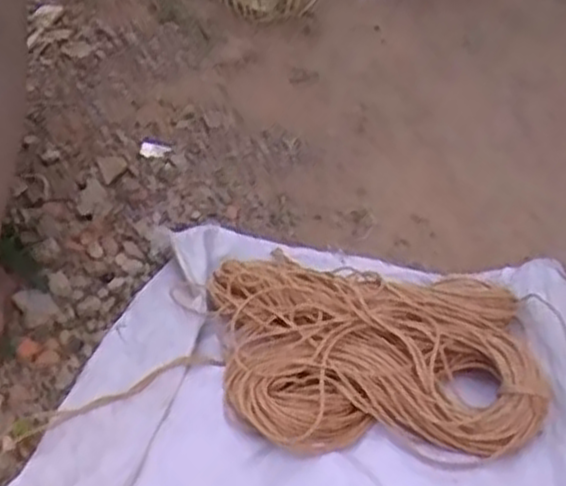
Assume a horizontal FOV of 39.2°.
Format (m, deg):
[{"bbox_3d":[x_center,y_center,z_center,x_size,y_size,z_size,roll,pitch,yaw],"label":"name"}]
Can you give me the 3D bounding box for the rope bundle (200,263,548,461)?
[{"bbox_3d":[0.130,0.145,1.179,0.467,0.071,0.381,-1,36,-2],"label":"rope bundle"}]

